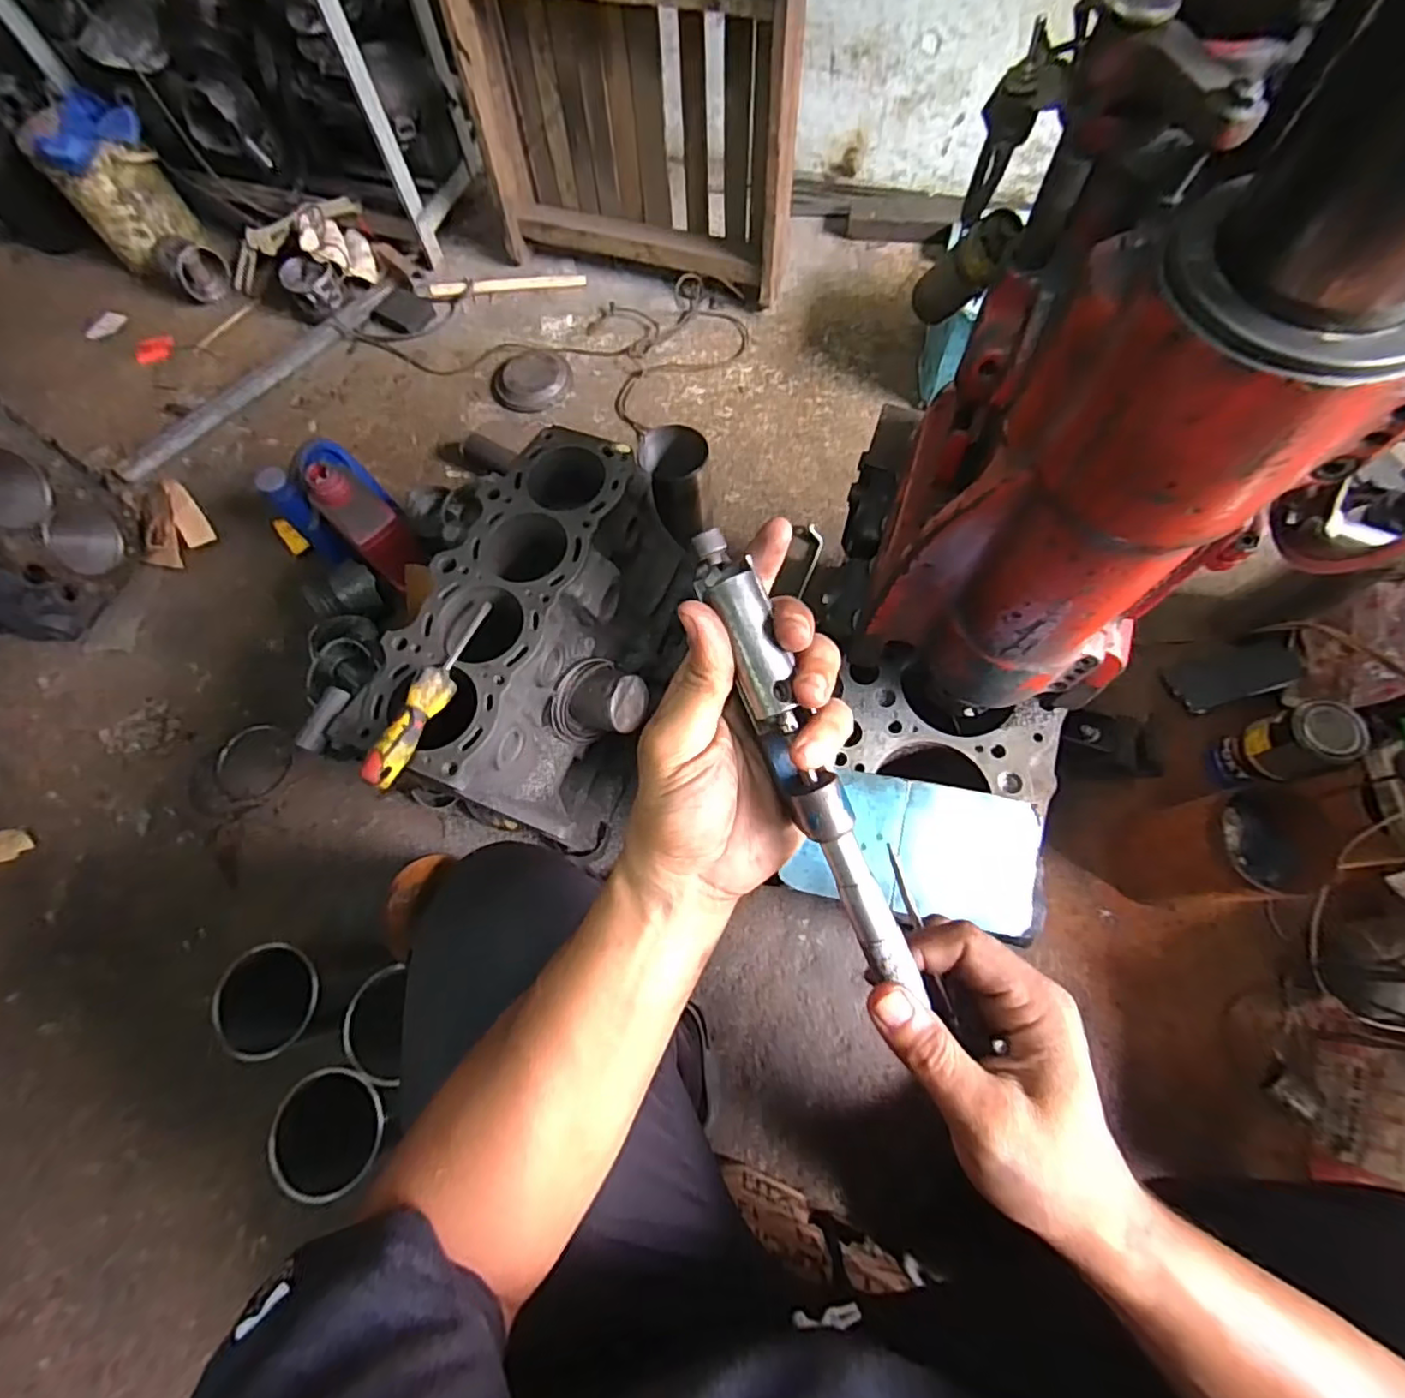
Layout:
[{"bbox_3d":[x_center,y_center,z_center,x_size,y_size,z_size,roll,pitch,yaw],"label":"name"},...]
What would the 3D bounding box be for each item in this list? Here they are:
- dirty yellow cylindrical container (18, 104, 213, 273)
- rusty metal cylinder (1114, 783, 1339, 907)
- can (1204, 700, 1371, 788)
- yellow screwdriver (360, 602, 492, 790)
[{"bbox_3d":[-1.069,-0.938,1.159,0.159,0.186,0.199,-38,74,-11],"label":"dirty yellow cylindrical container"},{"bbox_3d":[0.546,0.164,0.691,0.130,0.206,0.101,-9,71,-1],"label":"rusty metal cylinder"},{"bbox_3d":[0.659,0.057,0.723,0.067,0.140,0.071,-19,69,-4],"label":"can"},{"bbox_3d":[-0.250,-0.010,0.590,0.025,0.027,0.201,16,59,7],"label":"yellow screwdriver"}]

